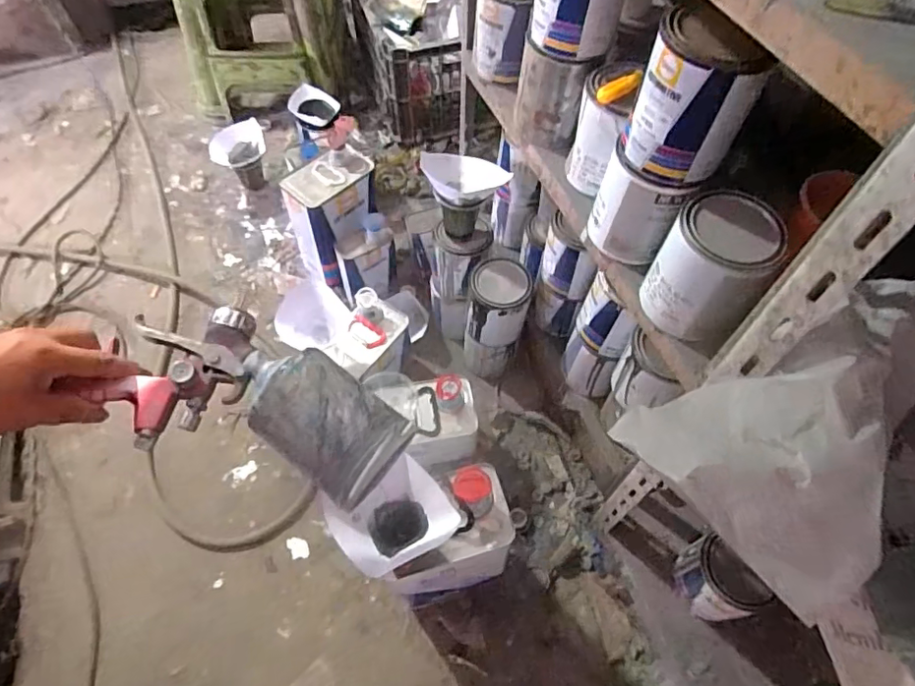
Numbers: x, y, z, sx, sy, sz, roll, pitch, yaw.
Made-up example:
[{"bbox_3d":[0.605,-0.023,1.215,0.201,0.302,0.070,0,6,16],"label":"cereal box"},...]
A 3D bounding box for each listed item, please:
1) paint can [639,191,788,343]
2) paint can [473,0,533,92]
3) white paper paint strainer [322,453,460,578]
[{"bbox_3d":[0.271,-0.080,0.597,0.102,0.123,0.104,0,59,-1],"label":"paint can"},{"bbox_3d":[0.071,-0.485,0.842,0.092,0.138,0.103,11,59,6],"label":"paint can"},{"bbox_3d":[-0.068,0.188,0.581,0.119,0.082,0.104,-21,62,-13],"label":"white paper paint strainer"}]

